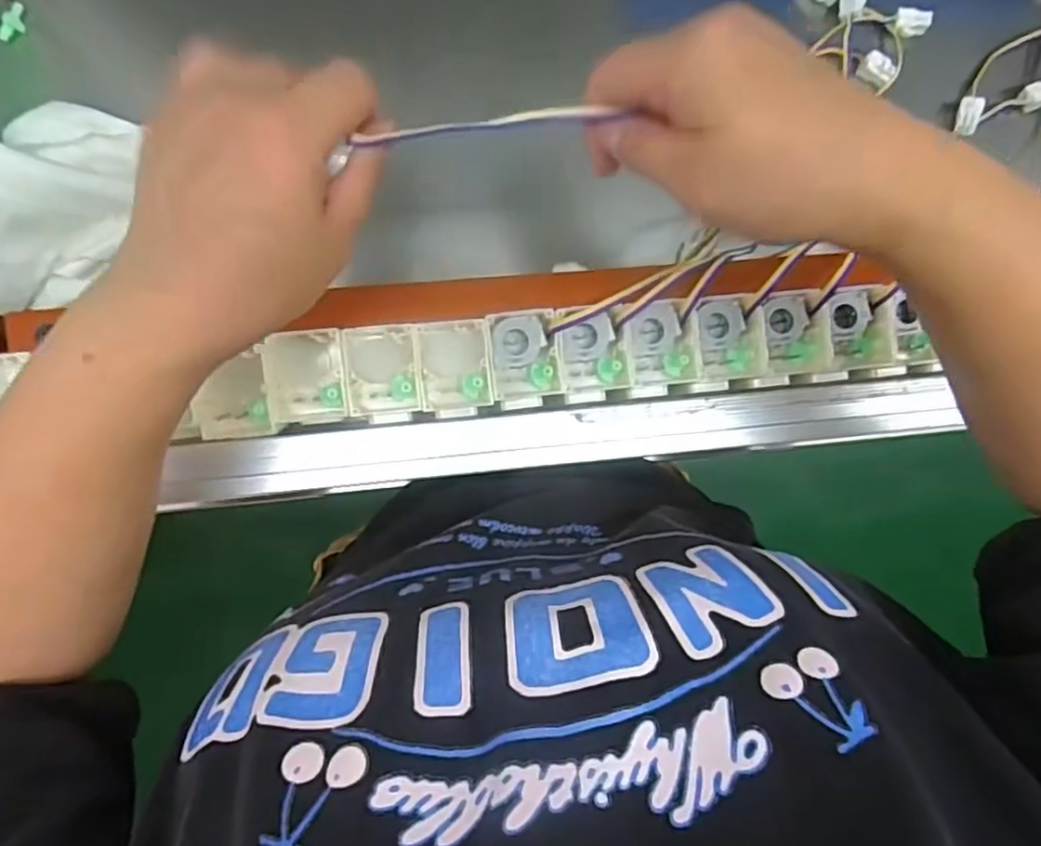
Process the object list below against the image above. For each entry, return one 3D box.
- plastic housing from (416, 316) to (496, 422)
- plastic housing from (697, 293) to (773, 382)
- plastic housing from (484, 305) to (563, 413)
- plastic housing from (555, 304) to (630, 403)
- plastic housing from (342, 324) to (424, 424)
[{"bbox_3d":[-0.034,-0.027,0.348,0.035,0.031,0.048,-6,92,-6],"label":"plastic housing"},{"bbox_3d":[0.109,-0.044,0.355,0.038,0.020,0.043,-3,92,-6],"label":"plastic housing"},{"bbox_3d":[0.001,-0.032,0.346,0.034,0.019,0.048,-7,92,-6],"label":"plastic housing"},{"bbox_3d":[0.036,-0.036,0.355,0.035,0.029,0.048,-10,92,-6],"label":"plastic housing"},{"bbox_3d":[-0.068,-0.025,0.343,0.036,0.030,0.048,-5,92,-6],"label":"plastic housing"}]

